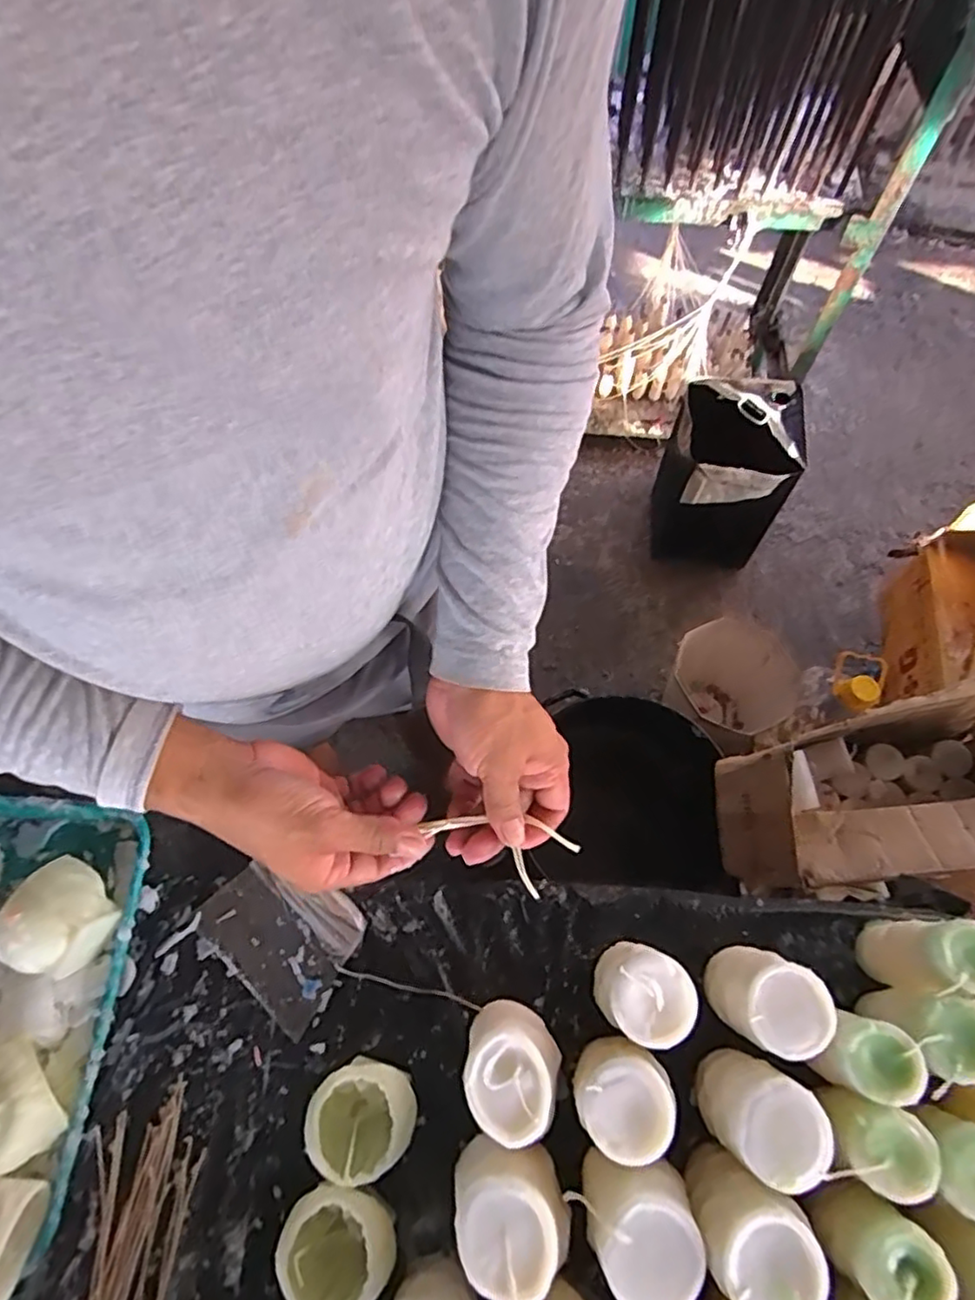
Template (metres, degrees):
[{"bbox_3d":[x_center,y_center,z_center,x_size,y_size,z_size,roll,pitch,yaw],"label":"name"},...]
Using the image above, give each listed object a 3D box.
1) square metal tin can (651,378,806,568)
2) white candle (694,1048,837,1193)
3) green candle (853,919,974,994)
[{"bbox_3d":[0.513,-0.367,1.410,0.238,0.386,0.261,10,66,6],"label":"square metal tin can"},{"bbox_3d":[0.187,0.323,0.443,0.068,0.083,0.056,30,69,14],"label":"white candle"},{"bbox_3d":[0.338,0.235,0.492,0.050,0.105,0.049,0,65,1],"label":"green candle"}]

